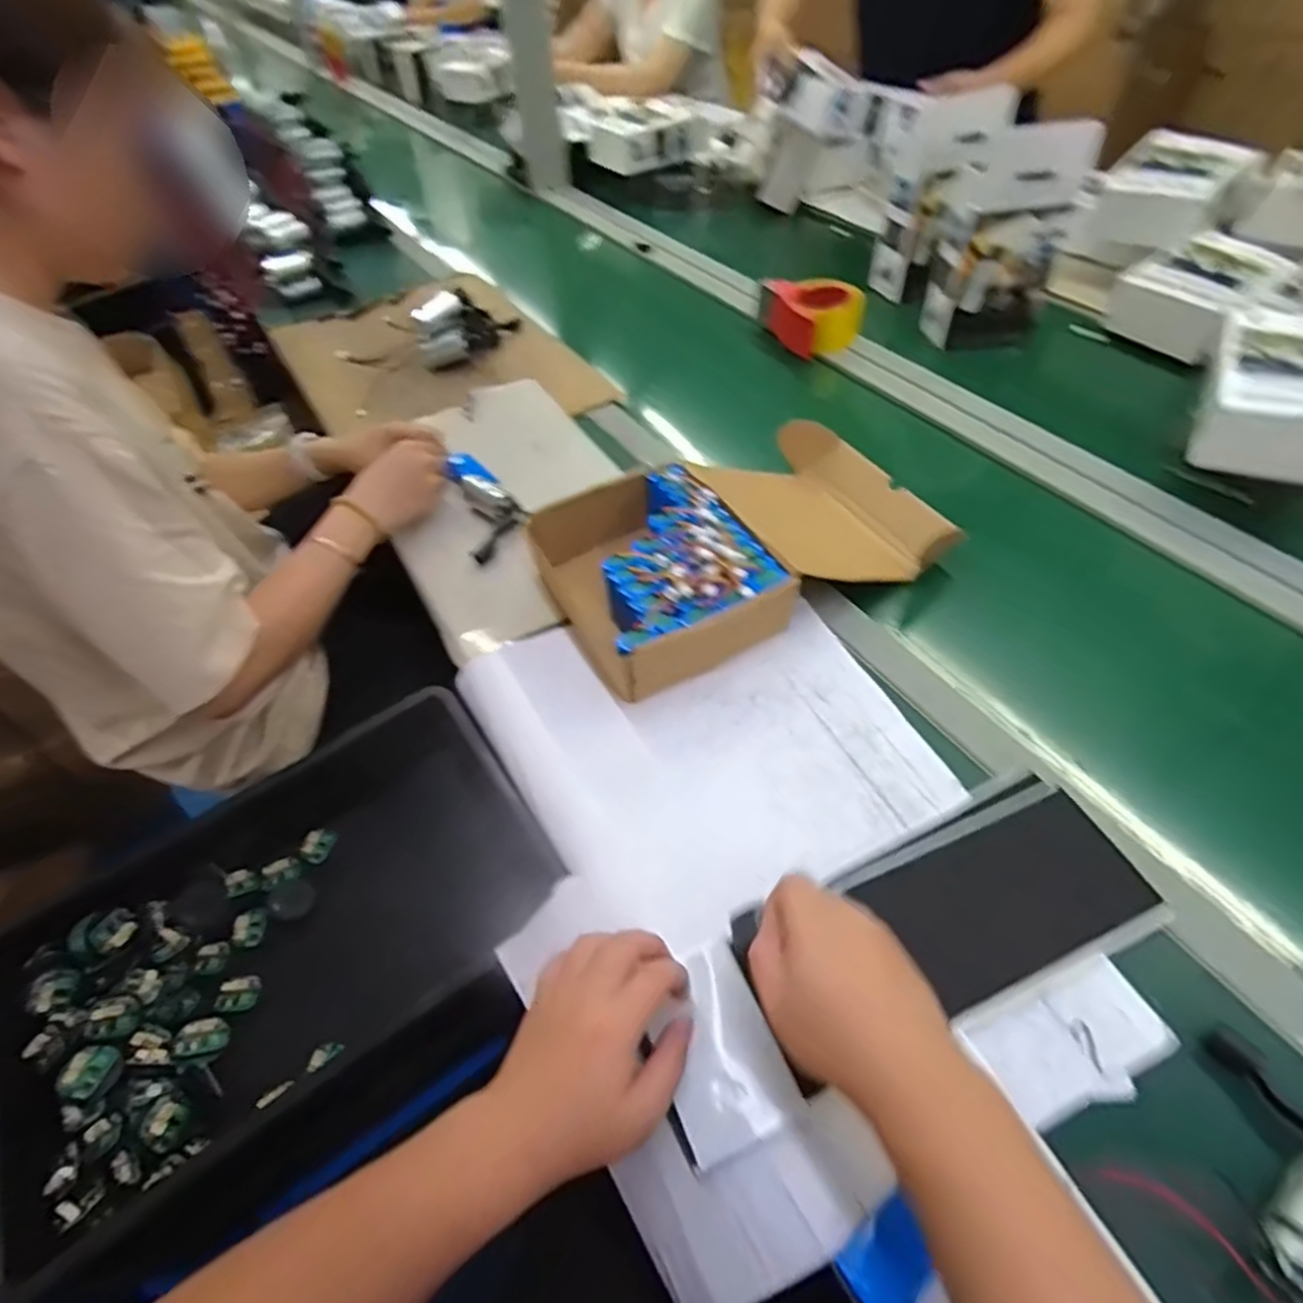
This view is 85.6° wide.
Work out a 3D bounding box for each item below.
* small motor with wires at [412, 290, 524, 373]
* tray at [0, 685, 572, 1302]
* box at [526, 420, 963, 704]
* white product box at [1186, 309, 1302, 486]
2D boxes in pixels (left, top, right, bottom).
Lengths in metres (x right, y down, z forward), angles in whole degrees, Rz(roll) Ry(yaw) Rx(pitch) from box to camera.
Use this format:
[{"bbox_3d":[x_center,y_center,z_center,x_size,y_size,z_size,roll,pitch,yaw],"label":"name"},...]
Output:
[{"bbox_3d":[-0.276,-0.486,1.043,0.072,0.075,0.161,25,56,24],"label":"small motor with wires"},{"bbox_3d":[-0.291,0.236,0.571,0.411,0.113,0.272,-31,53,-21],"label":"tray"},{"bbox_3d":[0.089,-0.123,0.699,0.379,0.089,0.236,-25,52,-14],"label":"box"},{"bbox_3d":[0.630,-0.255,0.703,0.145,0.077,0.182,17,53,19],"label":"white product box"}]

